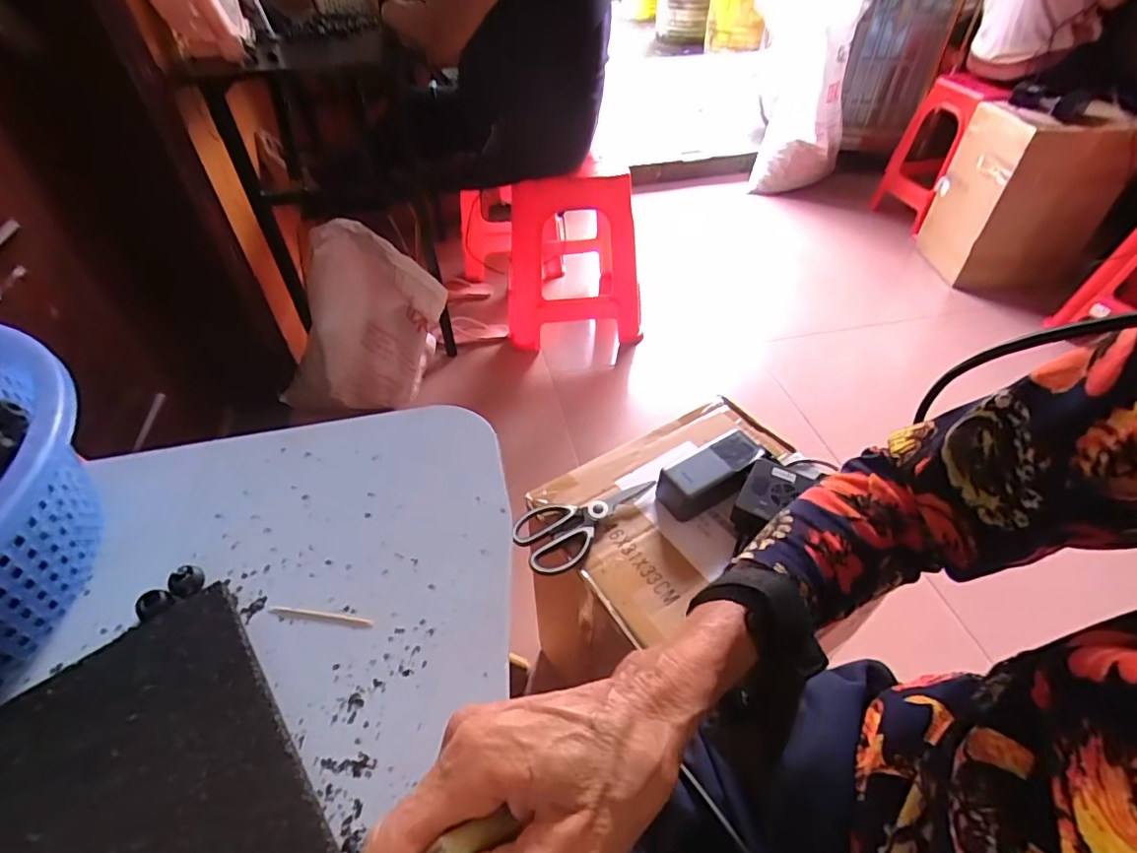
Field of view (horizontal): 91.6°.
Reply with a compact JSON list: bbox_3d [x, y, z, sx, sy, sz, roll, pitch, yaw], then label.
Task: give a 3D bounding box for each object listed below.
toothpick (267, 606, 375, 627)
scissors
[{"bbox_3d":[-0.142,0.107,0.314,0.062,0.004,0.005,6,46,6],"label":"toothpick"},{"bbox_3d":[0.022,0.103,0.649,0.178,0.017,0.084,-25,50,-22],"label":"scissors"}]

